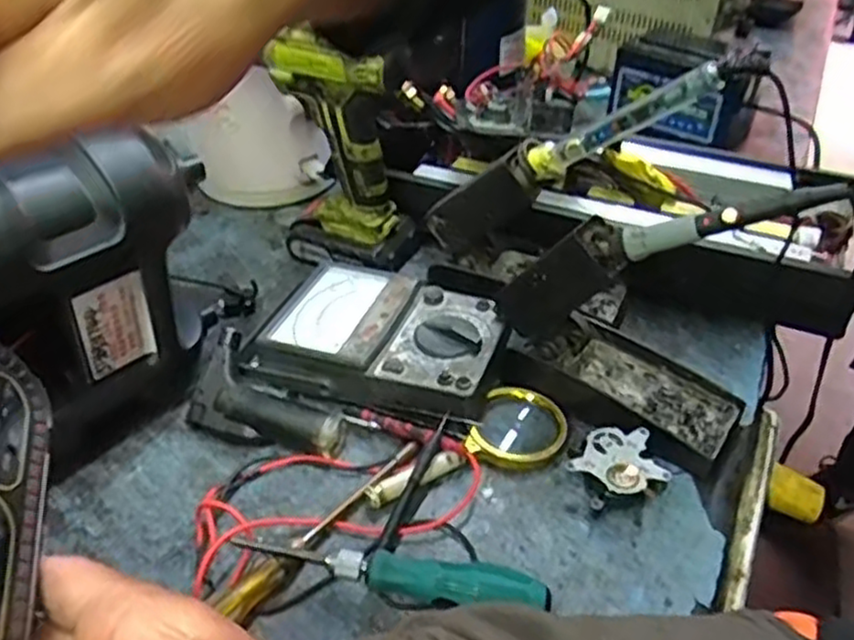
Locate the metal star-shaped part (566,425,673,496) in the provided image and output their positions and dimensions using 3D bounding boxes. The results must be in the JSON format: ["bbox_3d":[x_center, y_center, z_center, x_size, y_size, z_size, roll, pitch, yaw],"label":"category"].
[{"bbox_3d":[0.126,0.096,0.478,0.051,0.027,0.053,-31,48,-32],"label":"metal star-shaped part"}]

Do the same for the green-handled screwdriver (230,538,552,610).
[{"bbox_3d":[-0.020,0.147,0.415,0.172,0.031,0.023,4,39,6],"label":"green-handled screwdriver"}]

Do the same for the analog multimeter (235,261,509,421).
[{"bbox_3d":[-0.038,0.015,0.561,0.189,0.047,0.119,13,41,16],"label":"analog multimeter"}]

